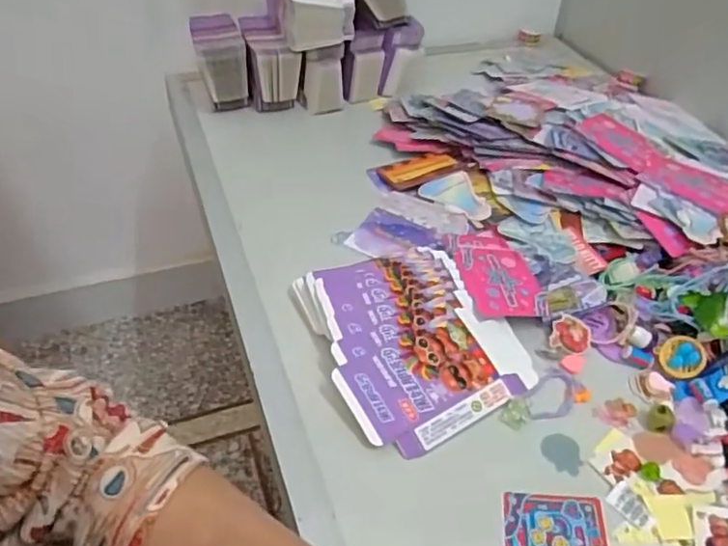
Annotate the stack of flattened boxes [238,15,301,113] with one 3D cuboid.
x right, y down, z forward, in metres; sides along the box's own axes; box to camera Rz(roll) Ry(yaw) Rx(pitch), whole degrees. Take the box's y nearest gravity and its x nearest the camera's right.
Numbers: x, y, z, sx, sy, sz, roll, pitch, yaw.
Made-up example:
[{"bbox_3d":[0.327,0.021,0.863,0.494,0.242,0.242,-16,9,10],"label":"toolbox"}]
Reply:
[{"bbox_3d":[-0.120,-0.267,0.807,0.063,0.096,0.101,-11,44,-10],"label":"stack of flattened boxes"}]

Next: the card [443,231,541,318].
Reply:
[{"bbox_3d":[0.112,-0.003,0.559,0.065,0.011,0.118,-1,39,-14],"label":"card"}]

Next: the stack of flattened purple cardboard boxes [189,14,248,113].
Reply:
[{"bbox_3d":[-0.179,-0.261,0.787,0.059,0.089,0.084,-12,44,-11],"label":"stack of flattened purple cardboard boxes"}]

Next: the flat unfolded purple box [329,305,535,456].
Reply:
[{"bbox_3d":[0.059,0.081,0.473,0.148,0.006,0.082,-22,67,-26],"label":"flat unfolded purple box"}]

